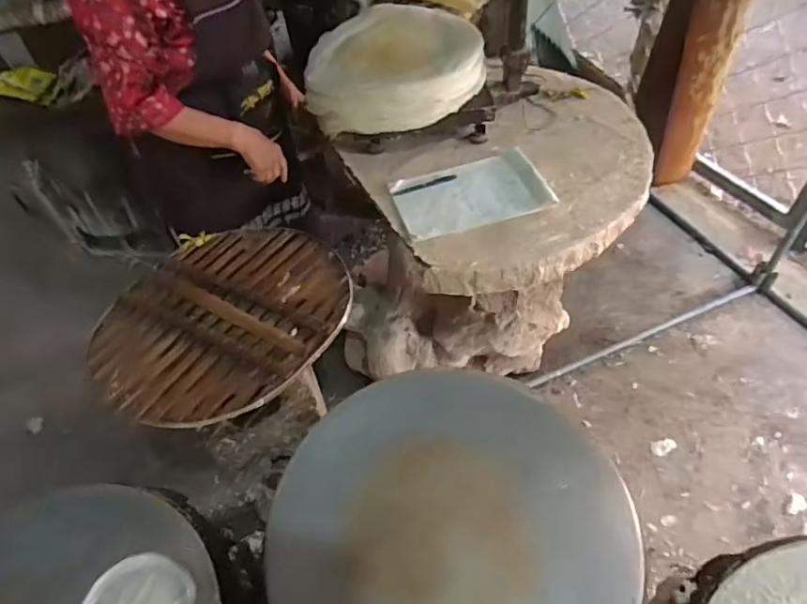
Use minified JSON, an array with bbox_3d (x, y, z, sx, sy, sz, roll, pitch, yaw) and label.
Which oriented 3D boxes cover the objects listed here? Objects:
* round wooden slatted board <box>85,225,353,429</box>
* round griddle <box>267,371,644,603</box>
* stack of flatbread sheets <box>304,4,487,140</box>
[{"bbox_3d":[-0.281,0.017,0.852,0.365,0.046,0.378,-3,49,3],"label":"round wooden slatted board"},{"bbox_3d":[0.041,0.240,0.594,0.363,0.025,0.365,-3,49,3],"label":"round griddle"},{"bbox_3d":[-0.027,-0.542,1.215,0.373,0.097,0.386,-10,49,-3],"label":"stack of flatbread sheets"}]

